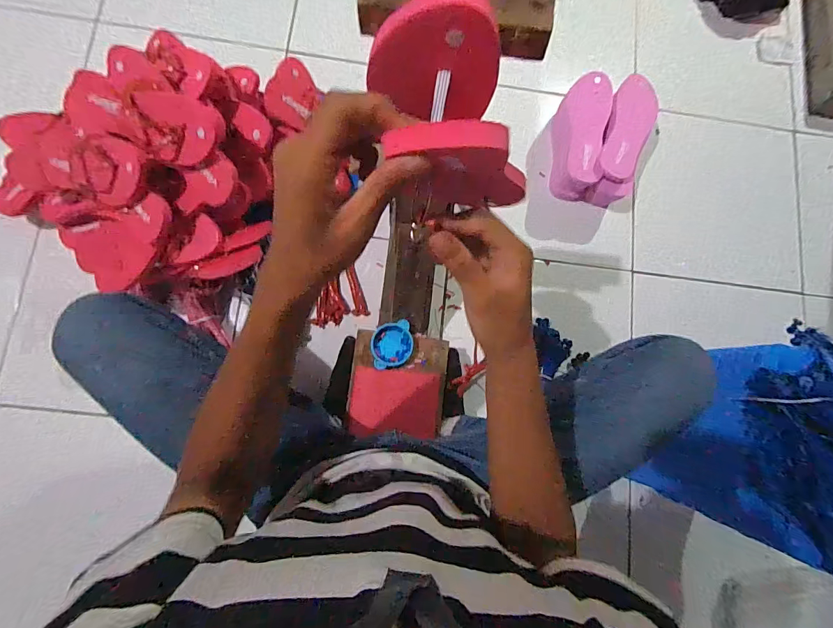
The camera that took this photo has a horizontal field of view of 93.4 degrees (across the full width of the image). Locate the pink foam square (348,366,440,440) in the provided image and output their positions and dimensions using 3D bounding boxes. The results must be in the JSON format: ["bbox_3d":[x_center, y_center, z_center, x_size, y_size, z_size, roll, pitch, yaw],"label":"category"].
[{"bbox_3d":[-0.038,0.151,0.665,0.146,0.019,0.109,7,81,-2],"label":"pink foam square"}]

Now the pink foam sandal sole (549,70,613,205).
[{"bbox_3d":[0.337,-0.373,0.832,0.094,0.090,0.237,13,81,-1],"label":"pink foam sandal sole"}]

